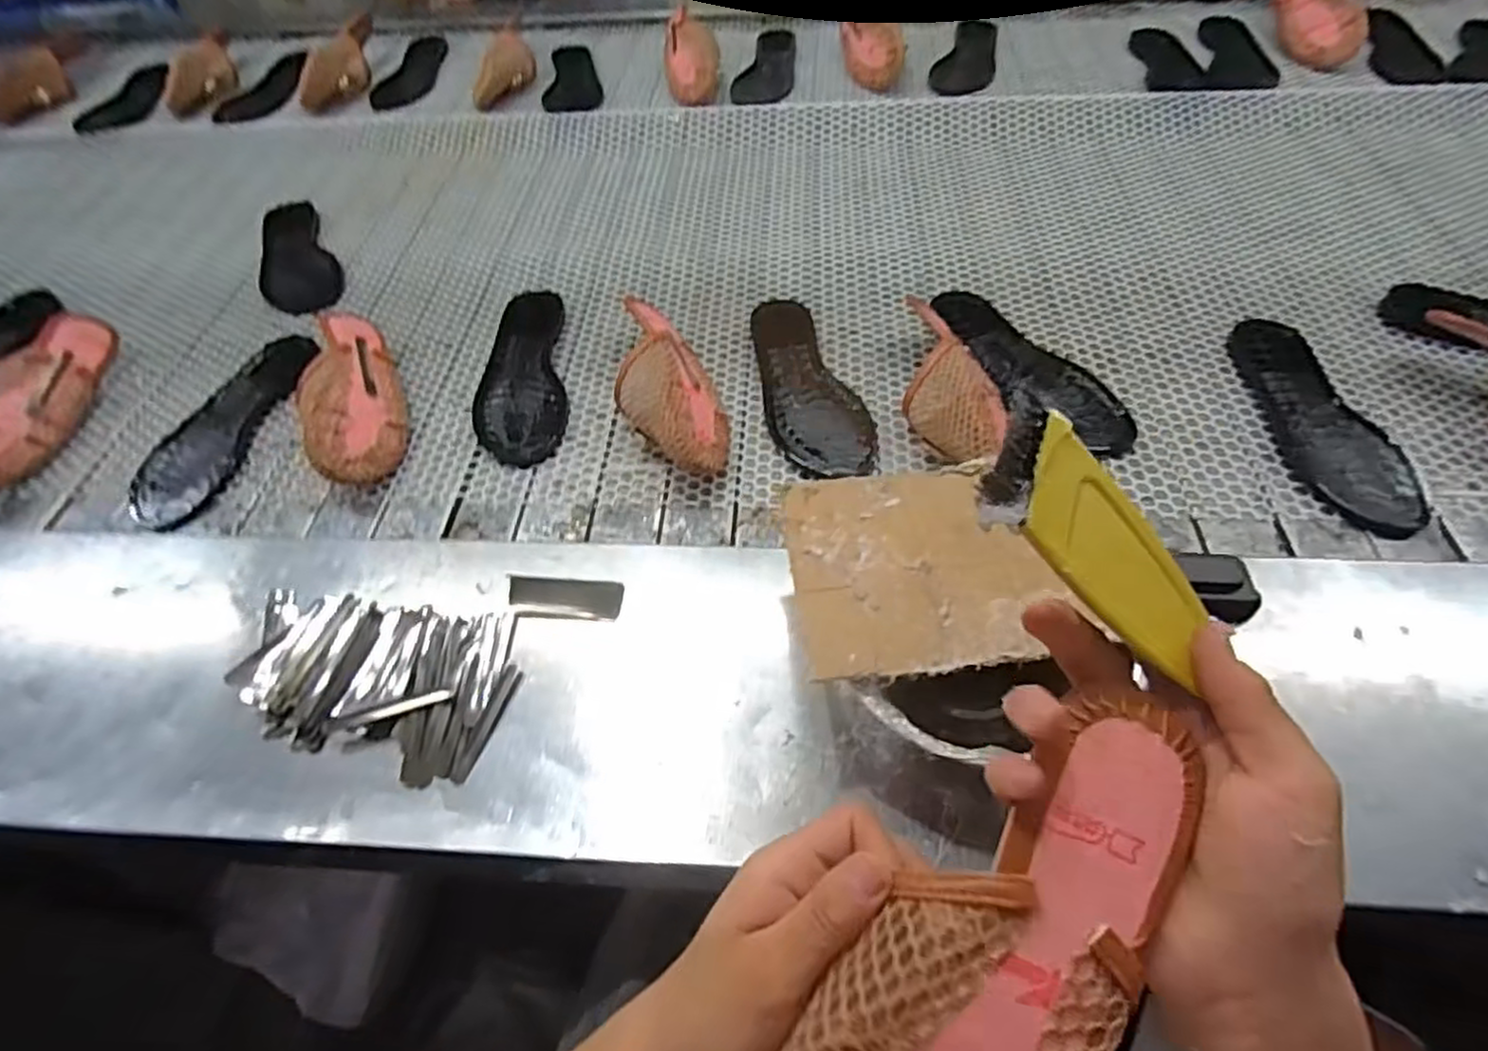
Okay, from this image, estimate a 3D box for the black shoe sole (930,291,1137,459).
[{"bbox_3d":[0.271,-0.155,0.701,0.088,0.013,0.251,-29,57,-16],"label":"black shoe sole"}]

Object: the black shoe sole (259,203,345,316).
[{"bbox_3d":[-0.577,-0.346,0.908,0.091,0.023,0.239,-26,56,-15],"label":"black shoe sole"}]

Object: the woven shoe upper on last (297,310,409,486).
[{"bbox_3d":[-0.395,-0.137,0.719,0.073,0.066,0.223,-19,55,-9],"label":"woven shoe upper on last"}]

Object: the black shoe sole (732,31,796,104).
[{"bbox_3d":[0.040,-0.750,1.167,0.091,0.018,0.274,8,55,10],"label":"black shoe sole"}]

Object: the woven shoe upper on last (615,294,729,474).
[{"bbox_3d":[-0.074,-0.130,0.696,0.089,0.072,0.209,-23,56,-12],"label":"woven shoe upper on last"}]

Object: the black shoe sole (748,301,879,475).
[{"bbox_3d":[0.062,-0.144,0.722,0.092,0.029,0.239,-14,55,-6],"label":"black shoe sole"}]

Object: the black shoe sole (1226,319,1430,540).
[{"bbox_3d":[0.535,-0.101,0.659,0.098,0.017,0.248,-1,54,4],"label":"black shoe sole"}]

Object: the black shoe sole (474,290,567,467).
[{"bbox_3d":[-0.240,-0.167,0.769,0.091,0.013,0.260,-10,54,-3],"label":"black shoe sole"}]

